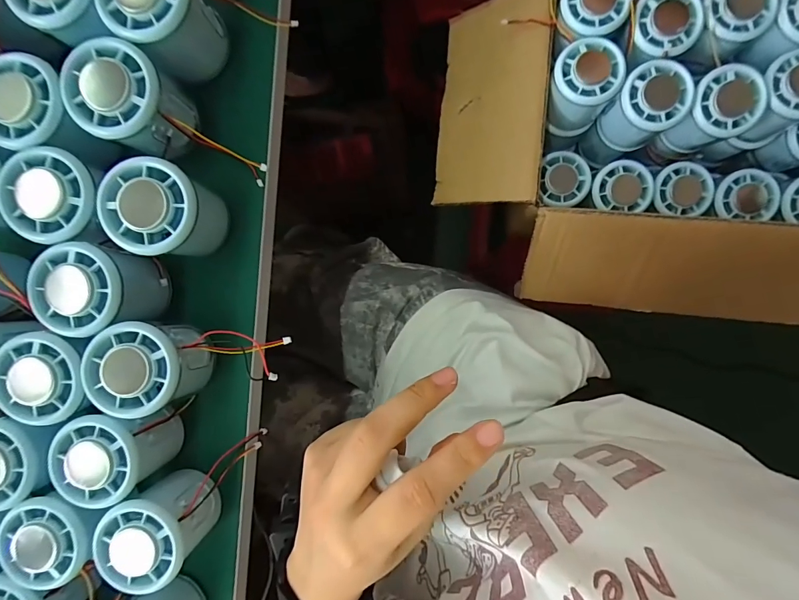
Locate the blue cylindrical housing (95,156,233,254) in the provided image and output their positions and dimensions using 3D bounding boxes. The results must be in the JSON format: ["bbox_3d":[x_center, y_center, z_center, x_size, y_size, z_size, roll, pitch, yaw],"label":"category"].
[{"bbox_3d":[-0.146,-0.054,0.258,0.056,0.061,0.057,30,93,4],"label":"blue cylindrical housing"}]

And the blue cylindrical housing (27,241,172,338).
[{"bbox_3d":[-0.191,-0.006,0.255,0.058,0.048,0.056,10,92,5],"label":"blue cylindrical housing"}]

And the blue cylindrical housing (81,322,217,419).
[{"bbox_3d":[-0.154,0.041,0.259,0.056,0.064,0.054,0,91,5],"label":"blue cylindrical housing"}]

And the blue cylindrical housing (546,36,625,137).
[{"bbox_3d":[0.167,-0.196,0.368,0.057,0.068,0.055,0,91,5],"label":"blue cylindrical housing"}]

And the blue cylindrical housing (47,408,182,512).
[{"bbox_3d":[-0.184,0.098,0.264,0.052,0.058,0.055,-2,91,5],"label":"blue cylindrical housing"}]

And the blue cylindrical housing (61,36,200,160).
[{"bbox_3d":[-0.169,-0.124,0.260,0.059,0.061,0.058,35,94,3],"label":"blue cylindrical housing"}]

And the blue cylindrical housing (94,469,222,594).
[{"bbox_3d":[-0.152,0.146,0.262,0.053,0.061,0.053,0,91,5],"label":"blue cylindrical housing"}]

